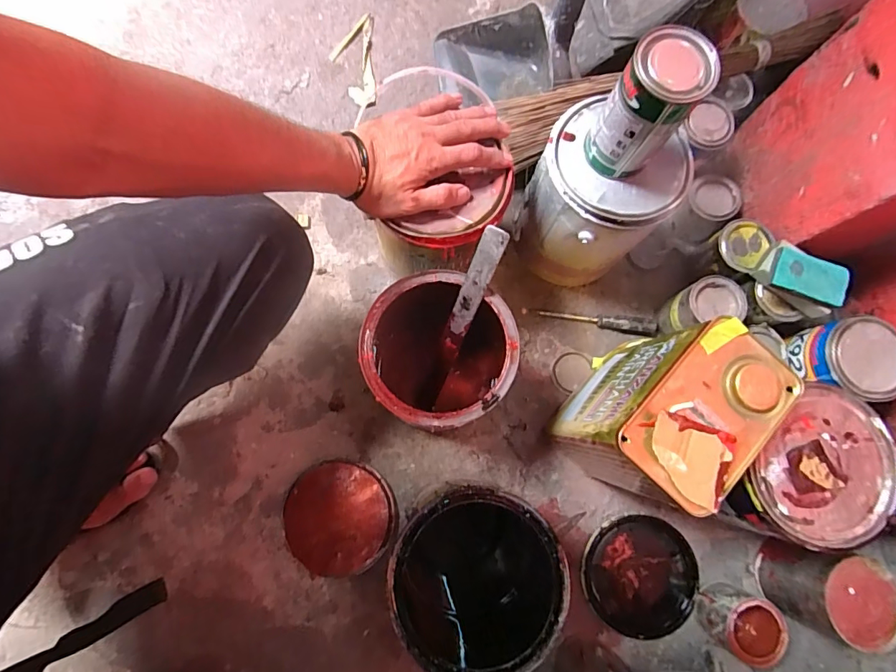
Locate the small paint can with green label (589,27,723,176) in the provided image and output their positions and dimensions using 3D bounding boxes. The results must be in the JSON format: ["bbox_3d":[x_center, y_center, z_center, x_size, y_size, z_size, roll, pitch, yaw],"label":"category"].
[{"bbox_3d":[0.190,-0.218,0.448,0.070,0.134,0.072,1,79,-3],"label":"small paint can with green label"}]

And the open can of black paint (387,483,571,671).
[{"bbox_3d":[0.025,0.255,0.521,0.163,0.214,0.177,1,79,-3],"label":"open can of black paint"}]

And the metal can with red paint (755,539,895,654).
[{"bbox_3d":[0.467,0.313,0.573,0.087,0.123,0.089,1,79,-3],"label":"metal can with red paint"}]

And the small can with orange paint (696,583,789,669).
[{"bbox_3d":[0.368,0.361,0.583,0.071,0.075,0.071,1,79,-3],"label":"small can with orange paint"}]

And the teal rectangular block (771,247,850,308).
[{"bbox_3d":[0.431,-0.070,0.546,0.078,0.014,0.050,26,78,2],"label":"teal rectangular block"}]

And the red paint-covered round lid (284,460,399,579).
[{"bbox_3d":[-0.142,0.243,0.614,0.140,0.027,0.141,1,79,-3],"label":"red paint-covered round lid"}]

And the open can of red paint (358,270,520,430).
[{"bbox_3d":[-0.012,0.032,0.575,0.161,0.195,0.157,1,79,-3],"label":"open can of red paint"}]

